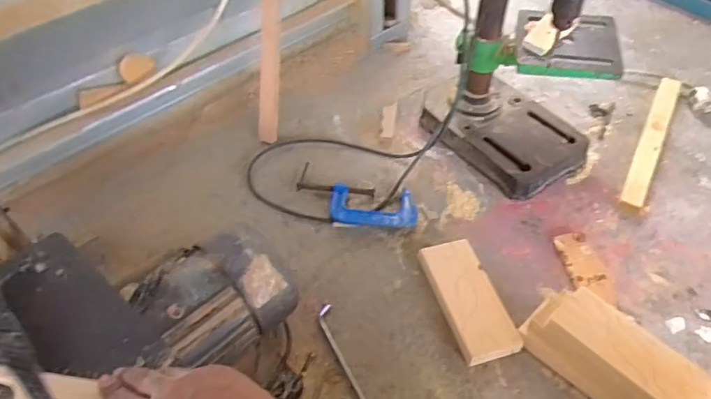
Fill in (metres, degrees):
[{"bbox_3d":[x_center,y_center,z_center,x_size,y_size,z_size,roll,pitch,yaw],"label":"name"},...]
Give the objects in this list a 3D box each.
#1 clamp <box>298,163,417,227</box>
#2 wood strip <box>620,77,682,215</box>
[{"bbox_3d":[0.000,-0.004,0.868,0.202,0.025,0.093,11,51,12],"label":"clamp"},{"bbox_3d":[0.520,-0.106,0.951,0.036,0.024,0.364,22,54,20],"label":"wood strip"}]

